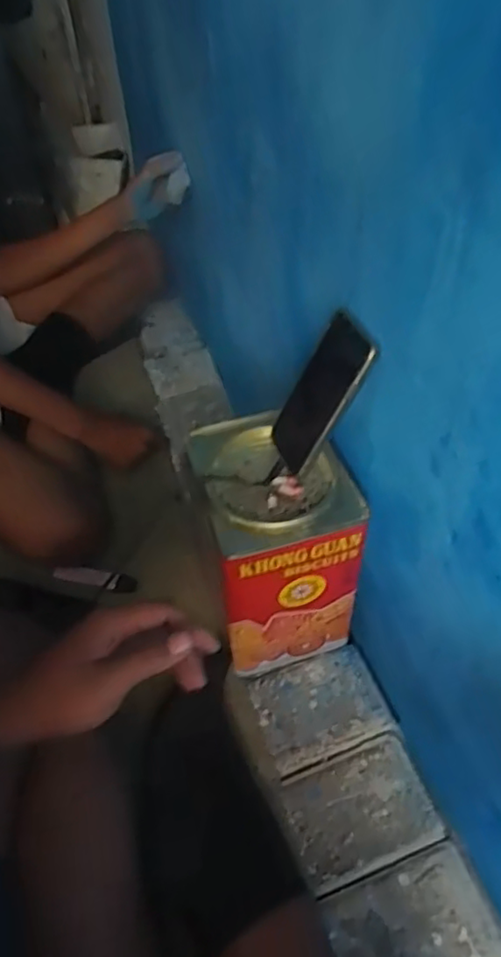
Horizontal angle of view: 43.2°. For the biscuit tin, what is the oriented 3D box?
[{"bbox_3d":[0.022,0.079,0.705,0.144,0.250,0.176,-13,49,-10],"label":"biscuit tin"}]

